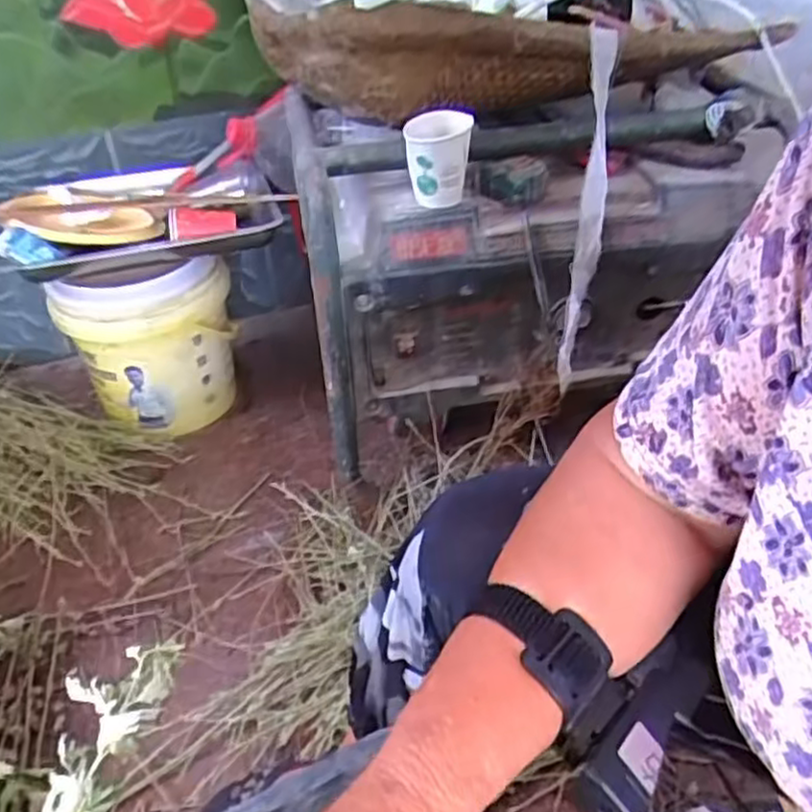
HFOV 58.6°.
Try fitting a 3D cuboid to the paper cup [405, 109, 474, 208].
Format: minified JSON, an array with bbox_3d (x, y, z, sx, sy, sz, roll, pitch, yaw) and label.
[{"bbox_3d":[0.033,-0.267,0.790,0.070,0.089,0.070,-2,38,2],"label":"paper cup"}]

